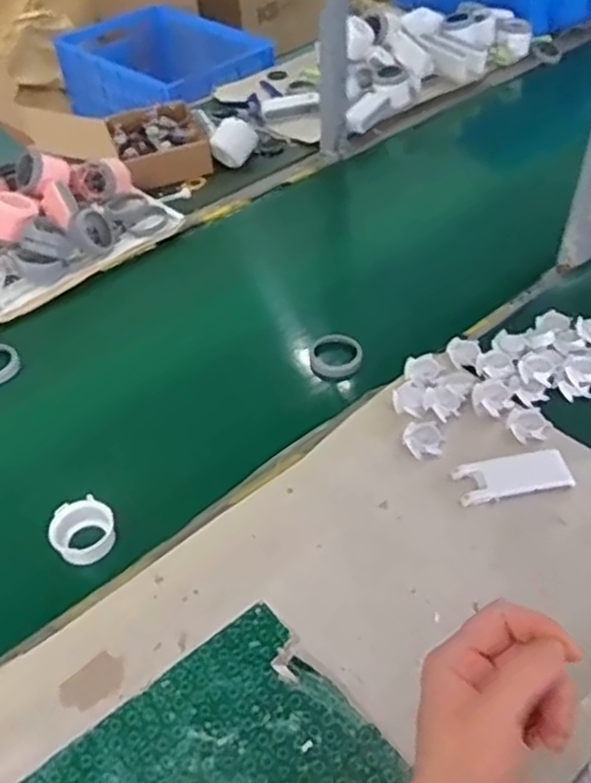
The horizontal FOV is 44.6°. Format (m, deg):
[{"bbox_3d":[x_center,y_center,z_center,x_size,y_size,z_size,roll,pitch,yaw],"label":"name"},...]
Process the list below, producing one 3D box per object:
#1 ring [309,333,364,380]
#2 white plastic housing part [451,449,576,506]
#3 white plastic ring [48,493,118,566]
[{"bbox_3d":[0.046,-0.041,0.805,0.059,0.025,0.055,-2,45,2],"label":"ring"},{"bbox_3d":[0.200,0.079,0.661,0.102,0.013,0.039,-7,45,-4],"label":"white plastic housing part"},{"bbox_3d":[-0.187,0.124,0.636,0.054,0.033,0.046,-20,47,-16],"label":"white plastic ring"}]

